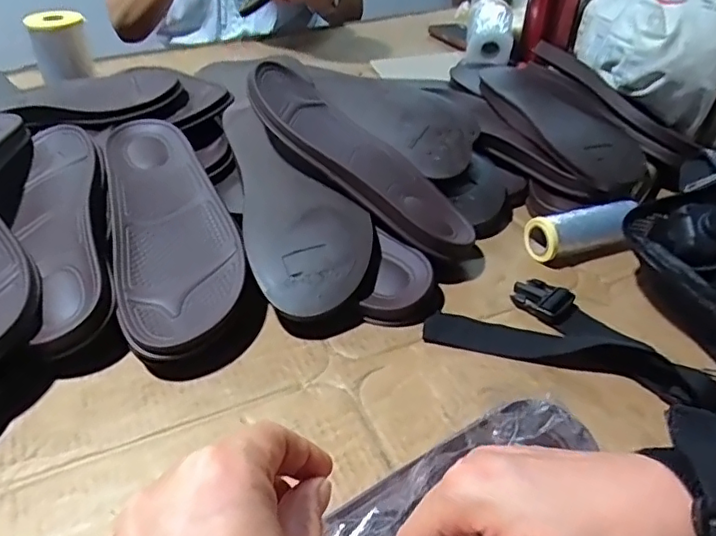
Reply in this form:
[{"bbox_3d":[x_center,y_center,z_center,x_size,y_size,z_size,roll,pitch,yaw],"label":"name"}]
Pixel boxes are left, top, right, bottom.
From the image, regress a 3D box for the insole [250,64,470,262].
[{"bbox_3d":[-0.003,-0.105,0.519,0.256,0.024,0.097,42,50,14],"label":"insole"}]

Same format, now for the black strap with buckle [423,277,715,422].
[{"bbox_3d":[0.178,0.053,0.432,0.234,0.025,0.090,17,41,17],"label":"black strap with buckle"}]

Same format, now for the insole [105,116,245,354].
[{"bbox_3d":[-0.157,-0.042,0.479,0.096,0.018,0.248,-12,53,-17],"label":"insole"}]

